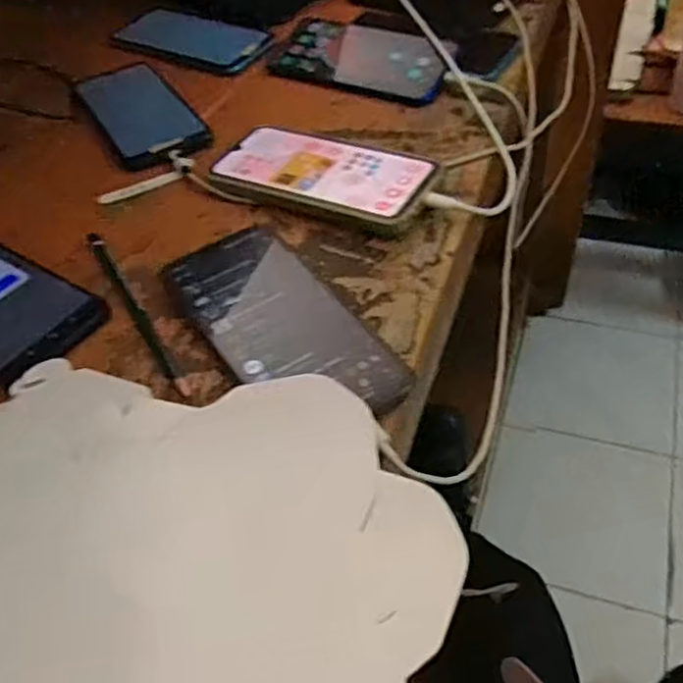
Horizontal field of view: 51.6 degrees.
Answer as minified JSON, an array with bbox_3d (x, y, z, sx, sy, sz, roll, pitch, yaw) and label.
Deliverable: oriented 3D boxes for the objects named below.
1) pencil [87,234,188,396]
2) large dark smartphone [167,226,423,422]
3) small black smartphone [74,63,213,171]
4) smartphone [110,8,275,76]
[{"bbox_3d":[-0.126,-0.021,0.432,0.008,0.009,0.164,-25,52,-18],"label":"pencil"},{"bbox_3d":[-0.036,-0.013,0.408,0.079,0.013,0.166,-27,52,-20],"label":"large dark smartphone"},{"bbox_3d":[-0.171,-0.197,0.591,0.073,0.005,0.168,-25,51,-18],"label":"small black smartphone"},{"bbox_3d":[-0.147,-0.290,0.680,0.163,0.012,0.076,20,52,20],"label":"smartphone"}]

